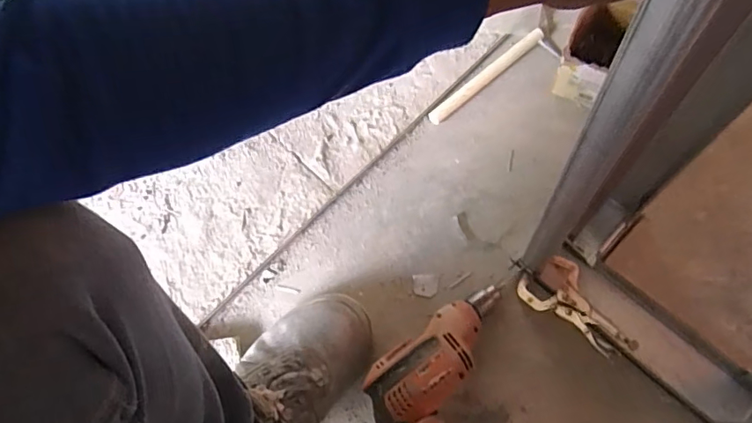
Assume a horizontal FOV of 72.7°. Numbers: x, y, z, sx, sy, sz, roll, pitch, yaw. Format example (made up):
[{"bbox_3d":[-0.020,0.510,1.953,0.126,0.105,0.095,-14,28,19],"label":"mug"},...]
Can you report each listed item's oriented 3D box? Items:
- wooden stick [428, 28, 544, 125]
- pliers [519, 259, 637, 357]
[{"bbox_3d":[0.175,-0.212,0.802,0.232,0.020,0.021,-40,69,-9],"label":"wooden stick"},{"bbox_3d":[0.243,0.115,0.613,0.071,0.027,0.155,-31,40,-9],"label":"pliers"}]

